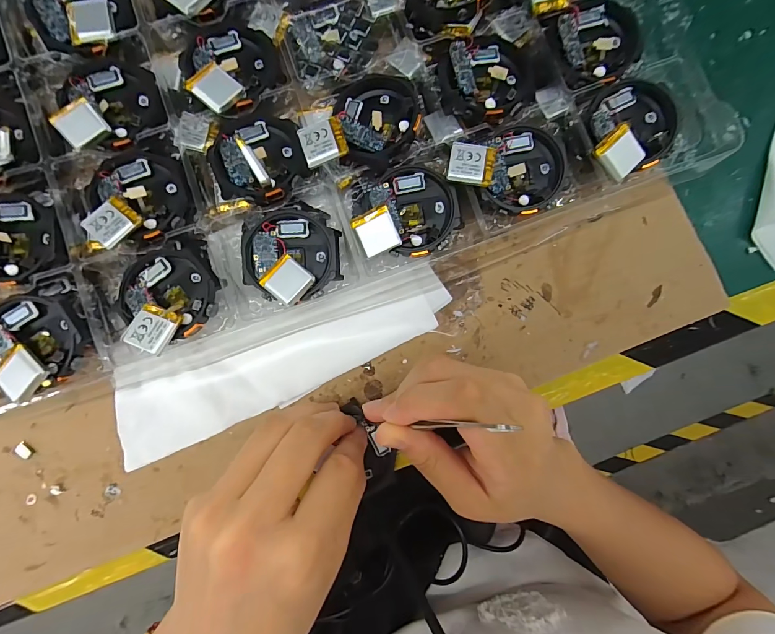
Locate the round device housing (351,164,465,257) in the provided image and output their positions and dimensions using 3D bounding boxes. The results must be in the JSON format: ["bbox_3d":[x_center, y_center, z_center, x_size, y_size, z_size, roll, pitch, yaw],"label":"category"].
[{"bbox_3d":[0.012,-0.058,0.197,0.050,0.013,0.049,1,86,-8],"label":"round device housing"}]

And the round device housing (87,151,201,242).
[{"bbox_3d":[-0.134,-0.067,0.200,0.047,0.015,0.052,-29,86,-3],"label":"round device housing"}]

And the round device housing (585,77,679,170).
[{"bbox_3d":[0.136,-0.110,0.199,0.045,0.012,0.053,27,85,1],"label":"round device housing"}]

